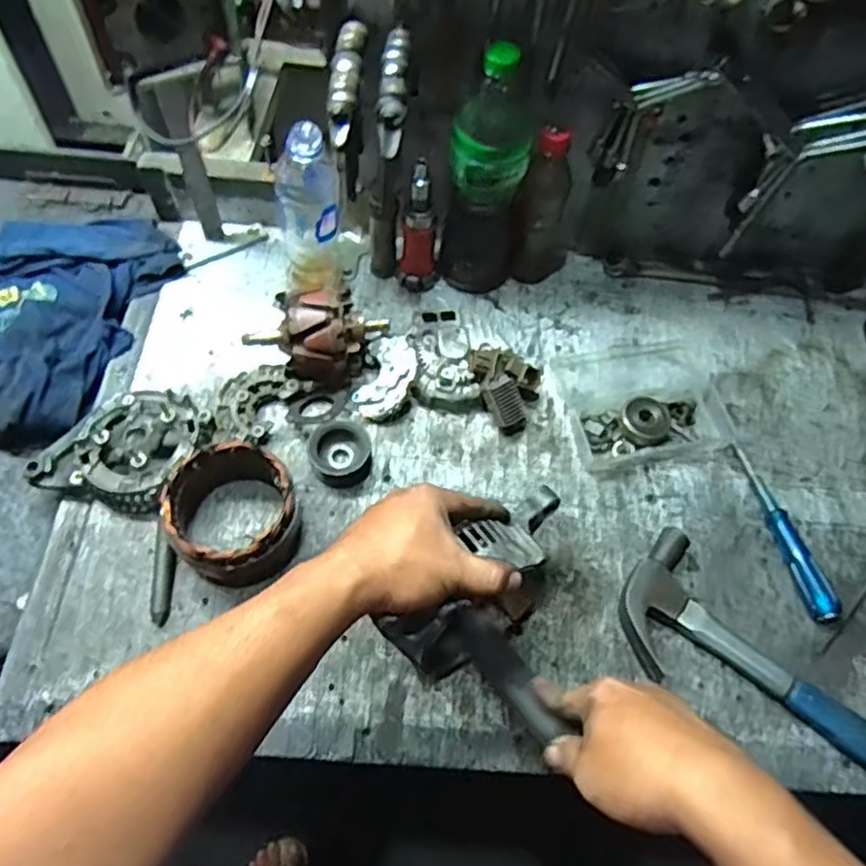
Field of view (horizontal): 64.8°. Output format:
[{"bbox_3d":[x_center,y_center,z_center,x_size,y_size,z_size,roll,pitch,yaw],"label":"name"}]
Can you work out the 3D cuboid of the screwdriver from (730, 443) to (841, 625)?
[{"bbox_3d":[0.344,0.091,0.662,0.028,0.024,0.182,-8,61,-9],"label":"screwdriver"}]

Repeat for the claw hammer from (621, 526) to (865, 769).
[{"bbox_3d":[0.300,0.232,0.577,0.327,0.038,0.118,42,66,18],"label":"claw hammer"}]

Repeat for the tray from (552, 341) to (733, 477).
[{"bbox_3d":[0.227,-0.040,0.726,0.162,0.032,0.143,-10,61,-9],"label":"tray"}]

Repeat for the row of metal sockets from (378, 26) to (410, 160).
[{"bbox_3d":[-0.032,-0.295,0.577,0.022,0.032,0.120,4,76,-2],"label":"row of metal sockets"}]

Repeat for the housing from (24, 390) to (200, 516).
[{"bbox_3d":[-0.301,0.010,0.660,0.138,0.046,0.116,15,60,4],"label":"housing"}]

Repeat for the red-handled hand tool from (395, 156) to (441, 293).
[{"bbox_3d":[-0.015,-0.220,0.741,0.047,0.155,0.041,1,60,-3],"label":"red-handled hand tool"}]

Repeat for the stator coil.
[{"bbox_3d":[-0.178,0.072,0.614,0.115,0.074,0.123,2,60,-3],"label":"stator coil"}]

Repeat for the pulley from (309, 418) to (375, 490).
[{"bbox_3d":[-0.090,0.020,0.672,0.058,0.029,0.060,2,60,-3],"label":"pulley"}]

